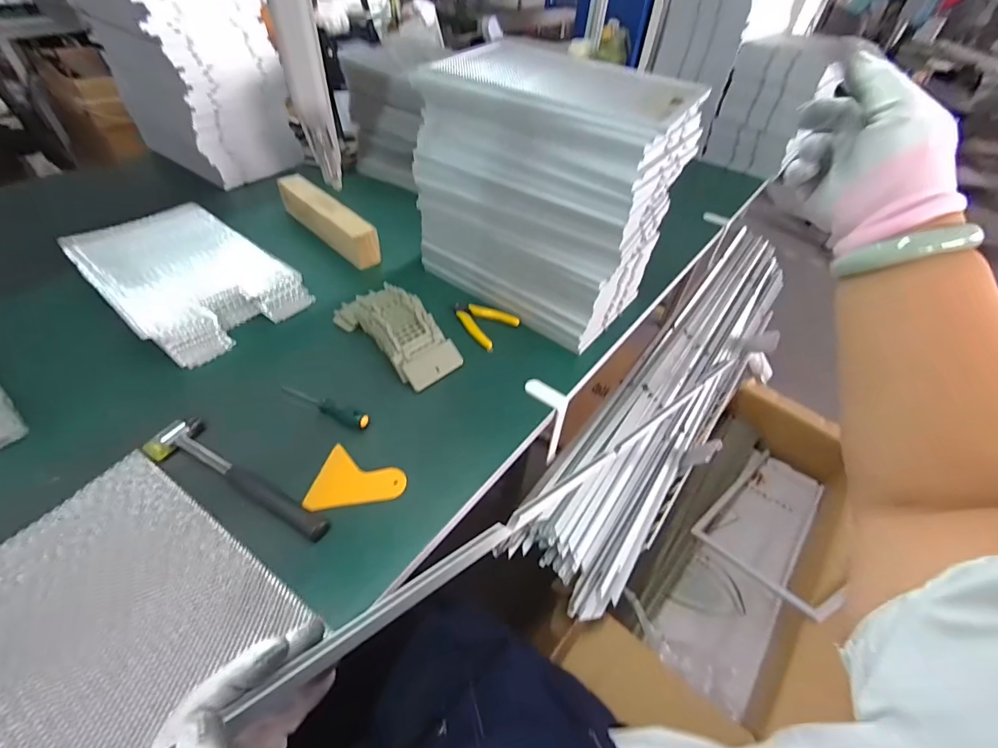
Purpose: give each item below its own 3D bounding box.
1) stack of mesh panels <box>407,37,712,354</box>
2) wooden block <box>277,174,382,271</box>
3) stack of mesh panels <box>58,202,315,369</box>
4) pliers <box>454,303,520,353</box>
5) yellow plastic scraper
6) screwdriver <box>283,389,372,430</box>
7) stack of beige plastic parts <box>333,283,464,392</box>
[{"bbox_3d":[0.069,-0.272,0.661,0.341,0.301,0.217,31,52,22],"label":"stack of mesh panels"},{"bbox_3d":[-0.331,-0.295,0.815,0.057,0.075,0.283,-35,59,-31],"label":"wooden block"},{"bbox_3d":[-0.506,-0.163,0.690,0.386,0.052,0.218,33,53,23],"label":"stack of mesh panels"},{"bbox_3d":[-0.032,-0.085,0.687,0.104,0.013,0.081,31,52,22],"label":"pliers"},{"bbox_3d":[-0.161,0.128,0.490,0.100,0.004,0.078,11,47,6],"label":"yellow plastic scraper"},{"bbox_3d":[-0.229,0.041,0.553,0.137,0.018,0.022,20,49,14],"label":"screwdriver"},{"bbox_3d":[-0.153,-0.069,0.642,0.209,0.039,0.100,37,55,26],"label":"stack of beige plastic parts"}]

